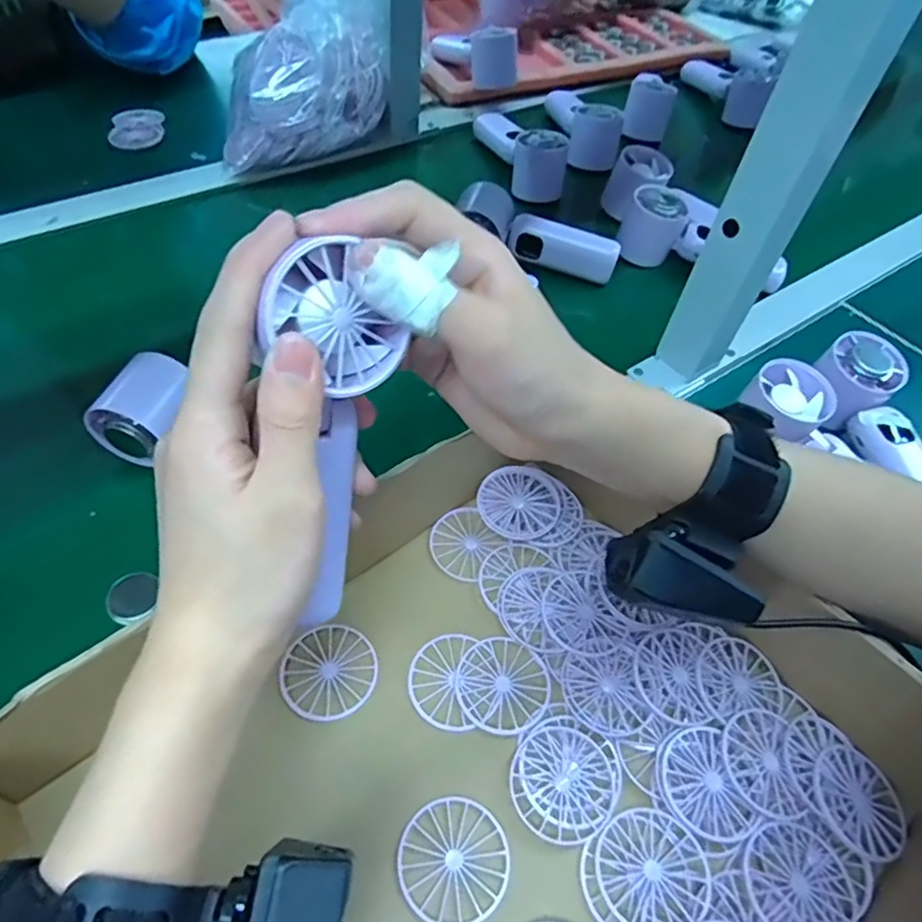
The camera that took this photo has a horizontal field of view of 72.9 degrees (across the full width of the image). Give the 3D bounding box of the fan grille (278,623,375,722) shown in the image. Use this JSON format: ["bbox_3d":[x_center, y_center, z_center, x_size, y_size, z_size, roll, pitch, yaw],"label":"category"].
[{"bbox_3d":[-0.069,0.112,0.333,0.047,0.004,0.051,4,52,-5],"label":"fan grille"}]

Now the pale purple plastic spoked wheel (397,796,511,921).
[{"bbox_3d":[-0.003,0.182,0.286,0.048,0.005,0.049,-33,63,-28],"label":"pale purple plastic spoked wheel"}]

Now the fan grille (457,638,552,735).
[{"bbox_3d":[0.023,0.119,0.335,0.048,0.004,0.049,-24,59,-23],"label":"fan grille"}]

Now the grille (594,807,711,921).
[{"bbox_3d":[0.087,0.186,0.285,0.049,0.008,0.046,2,56,-4],"label":"grille"}]

